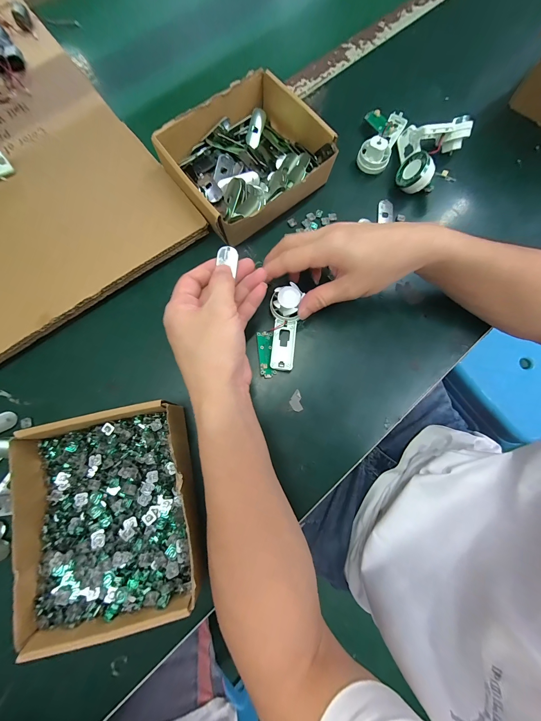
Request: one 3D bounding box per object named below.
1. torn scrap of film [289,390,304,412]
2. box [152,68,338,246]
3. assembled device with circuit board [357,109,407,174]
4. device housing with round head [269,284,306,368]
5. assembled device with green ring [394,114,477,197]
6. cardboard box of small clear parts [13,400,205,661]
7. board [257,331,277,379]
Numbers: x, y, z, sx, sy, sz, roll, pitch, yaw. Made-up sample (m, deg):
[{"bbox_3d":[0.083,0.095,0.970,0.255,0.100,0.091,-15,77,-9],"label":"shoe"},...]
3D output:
[{"bbox_3d":[0.028,0.044,0.287,0.013,0.004,0.023,-7,78,-3],"label":"torn scrap of film"},{"bbox_3d":[-0.026,-0.236,0.316,0.173,0.052,0.151,-39,81,-9],"label":"box"},{"bbox_3d":[0.141,-0.292,0.345,0.050,0.033,0.090,25,78,4],"label":"assembled device with circuit board"},{"bbox_3d":[0.015,-0.037,0.291,0.031,0.023,0.089,5,98,0],"label":"device housing with round head"},{"bbox_3d":[0.205,-0.256,0.330,0.077,0.050,0.088,9,78,1],"label":"assembled device with green ring"},{"bbox_3d":[-0.140,0.133,0.236,0.150,0.051,0.166,-14,78,-4],"label":"cardboard box of small clear parts"},{"bbox_3d":[-0.004,-0.006,0.291,0.017,0.005,0.051,-6,78,-3],"label":"board"}]

